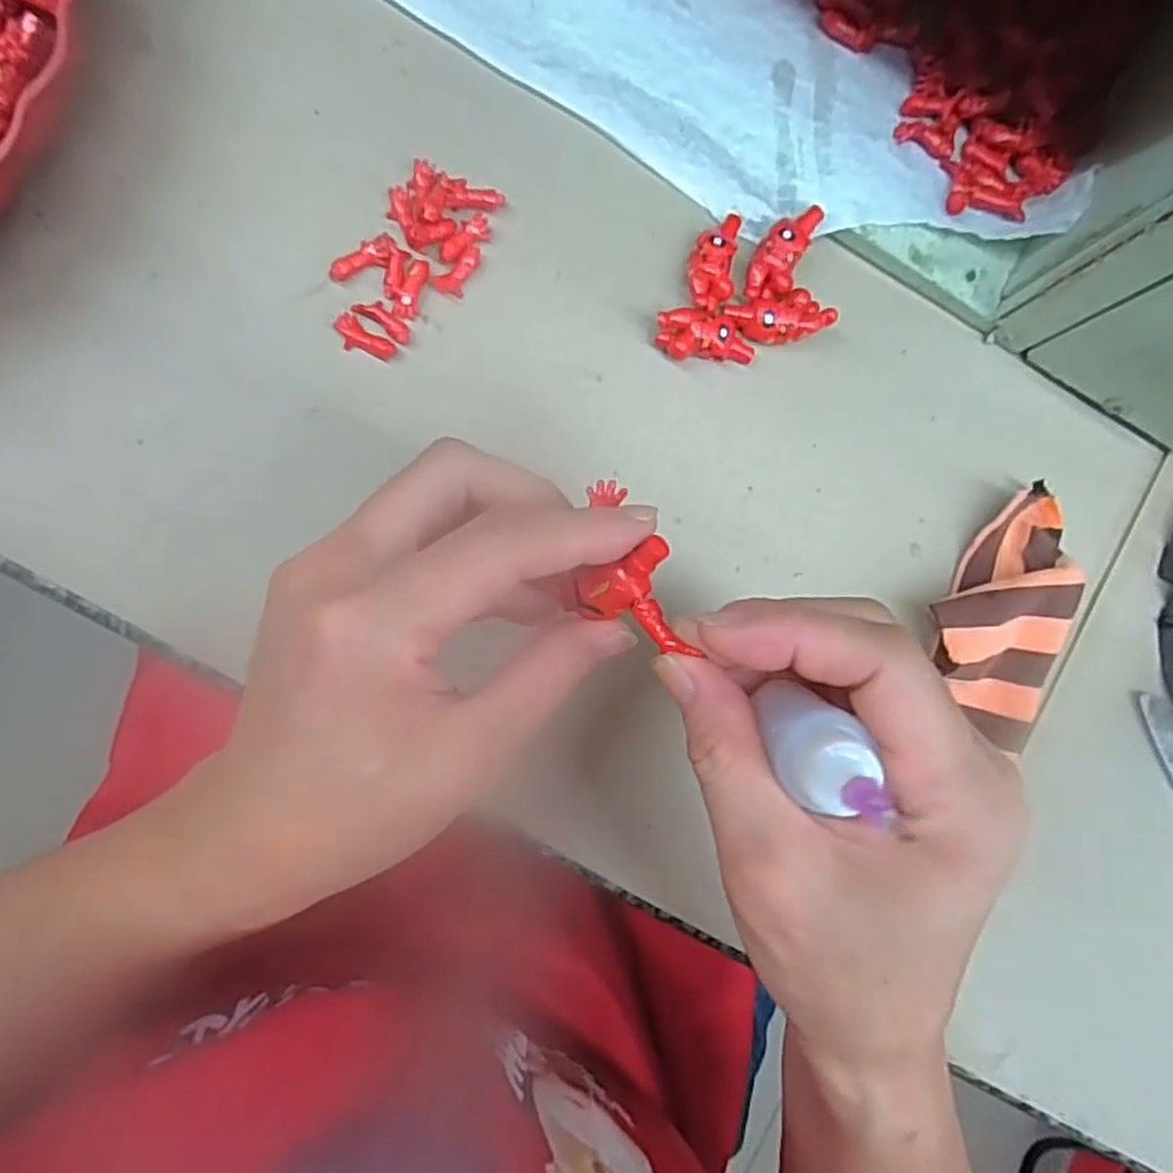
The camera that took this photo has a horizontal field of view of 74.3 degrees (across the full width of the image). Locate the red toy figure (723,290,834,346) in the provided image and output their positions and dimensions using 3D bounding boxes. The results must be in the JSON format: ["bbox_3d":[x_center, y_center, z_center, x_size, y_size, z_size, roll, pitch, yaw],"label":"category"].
[{"bbox_3d":[0.076,-0.106,0.307,0.039,0.013,0.018,-11,90,-8],"label":"red toy figure"}]

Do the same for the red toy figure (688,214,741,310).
[{"bbox_3d":[0.049,-0.128,0.303,0.019,0.010,0.040,10,88,-7],"label":"red toy figure"}]

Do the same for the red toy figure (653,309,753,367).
[{"bbox_3d":[0.047,-0.097,0.303,0.039,0.014,0.016,2,89,-8],"label":"red toy figure"}]

